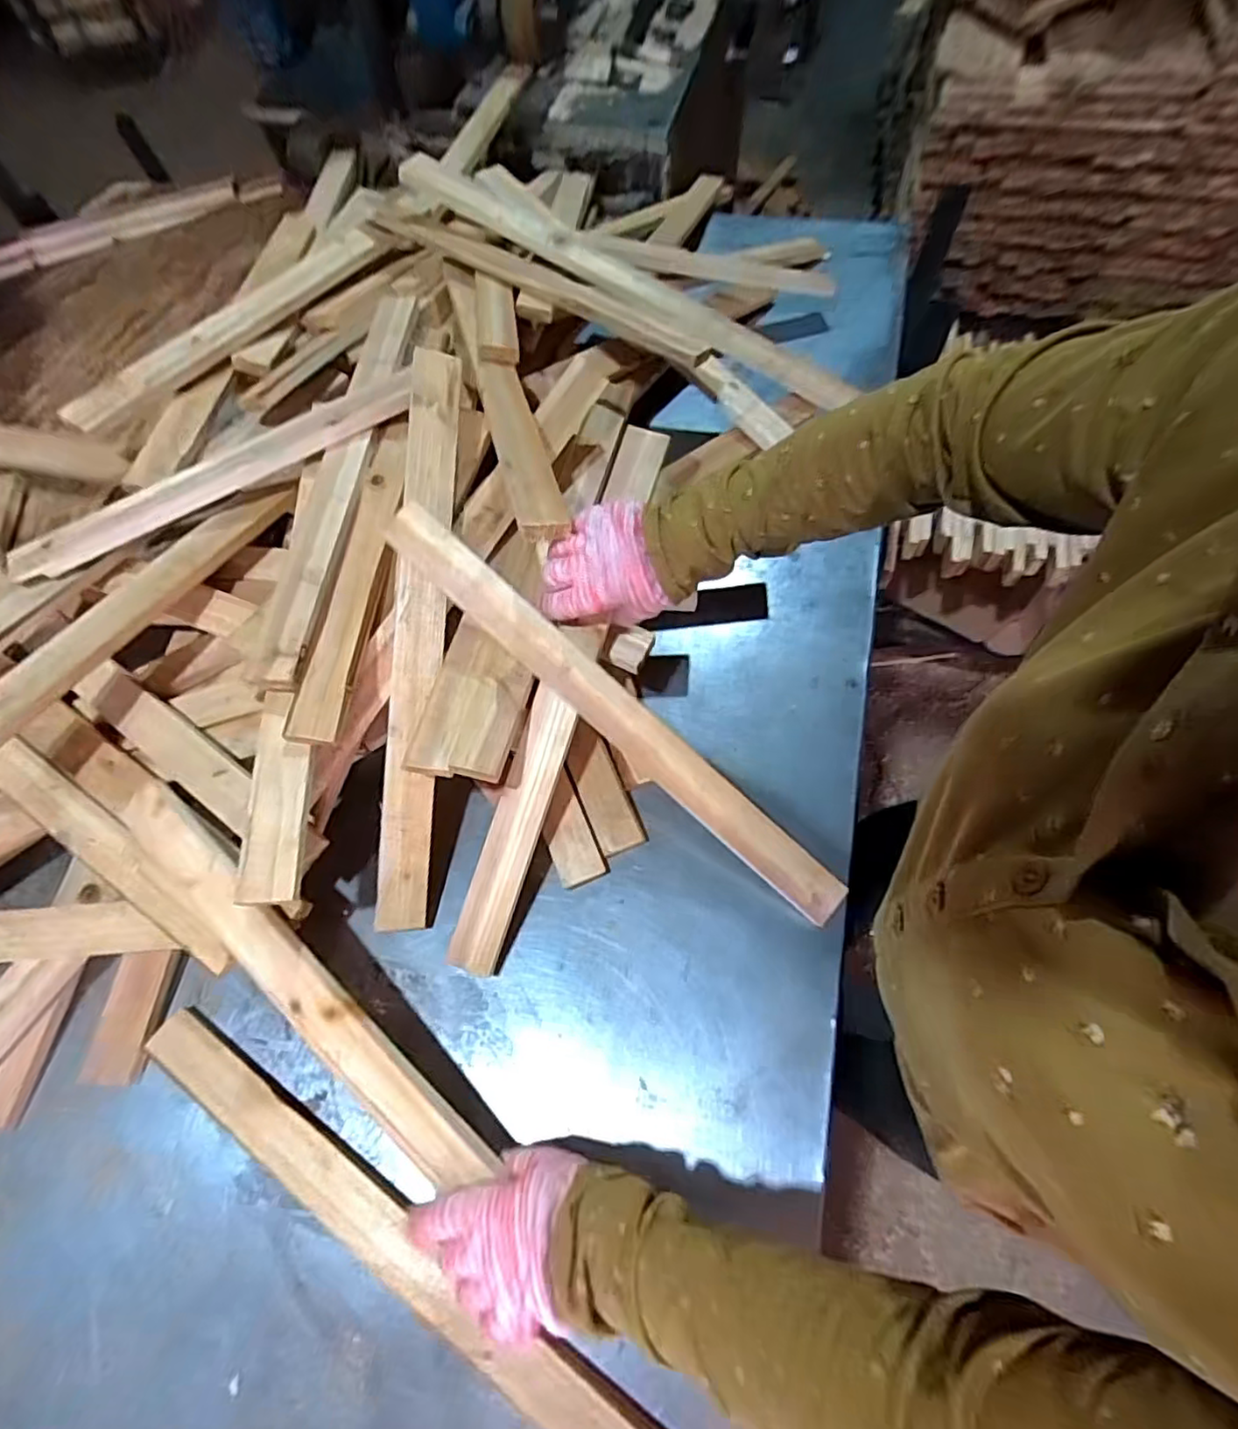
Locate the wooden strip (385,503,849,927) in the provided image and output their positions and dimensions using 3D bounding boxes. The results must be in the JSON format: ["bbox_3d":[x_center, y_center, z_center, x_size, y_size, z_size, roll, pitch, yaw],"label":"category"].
[{"bbox_3d":[-0.001,-0.002,0.544,0.475,0.024,0.044,42,70,-1],"label":"wooden strip"}]

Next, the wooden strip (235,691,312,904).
[{"bbox_3d":[-0.252,0.057,0.483,0.039,0.014,0.159,-9,63,-1],"label":"wooden strip"}]

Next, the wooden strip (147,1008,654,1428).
[{"bbox_3d":[-0.162,0.371,0.462,0.484,0.018,0.038,29,67,16],"label":"wooden strip"}]

